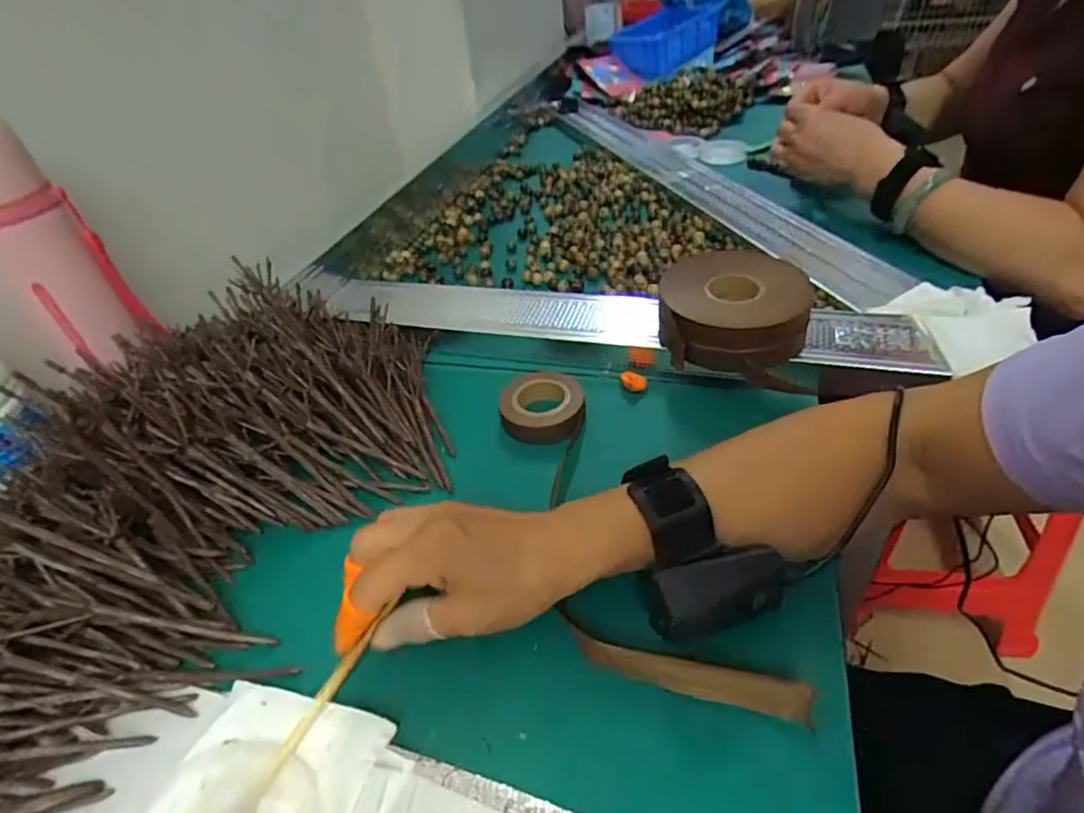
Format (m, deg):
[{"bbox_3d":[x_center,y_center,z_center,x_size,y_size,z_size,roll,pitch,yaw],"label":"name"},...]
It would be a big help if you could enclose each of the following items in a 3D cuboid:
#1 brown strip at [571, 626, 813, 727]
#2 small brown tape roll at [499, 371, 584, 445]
[{"bbox_3d":[0.071,0.132,0.292,0.112,0.005,0.018,8,88,15],"label":"brown strip"},{"bbox_3d":[0.000,-0.001,0.457,0.061,0.020,0.062,-4,41,4],"label":"small brown tape roll"}]

